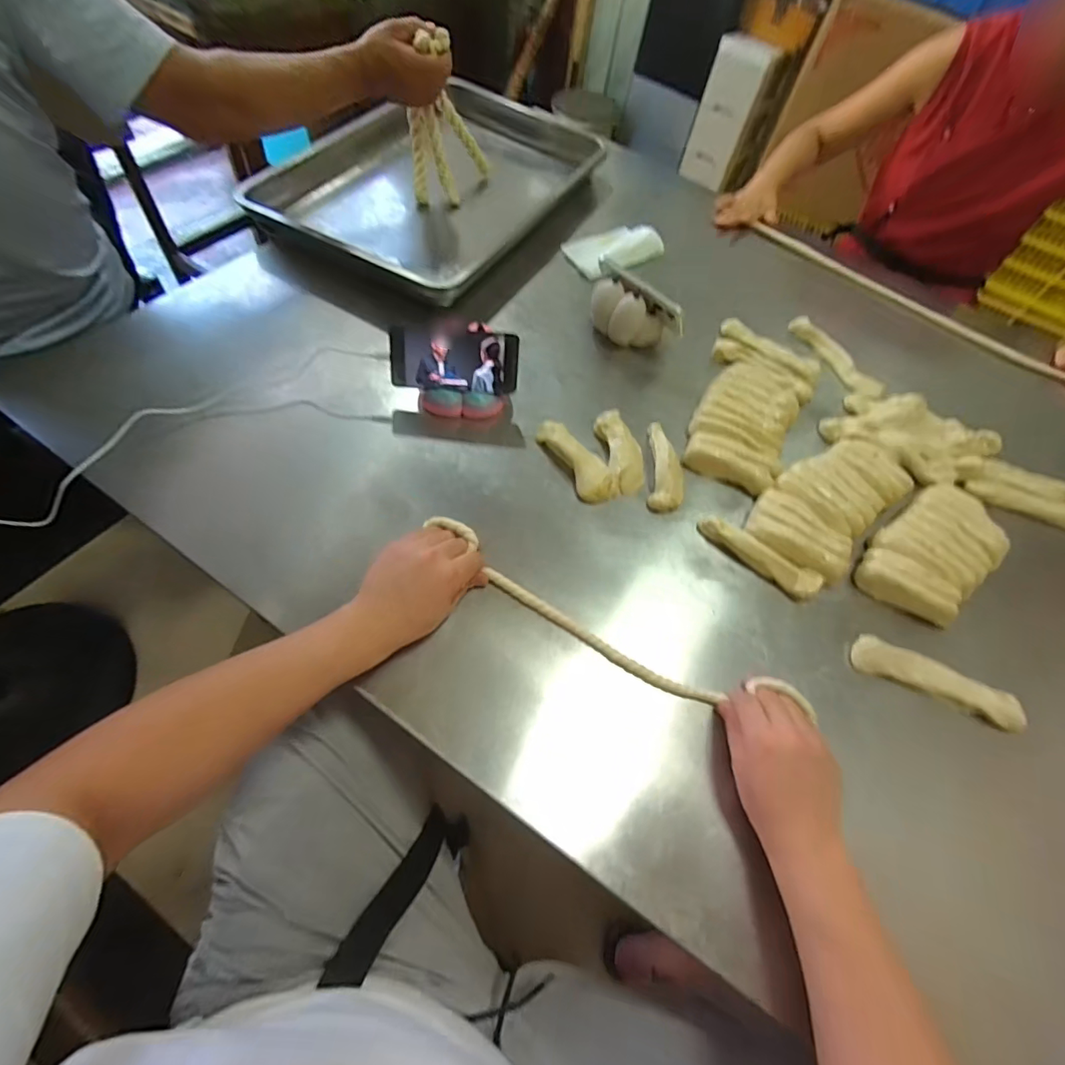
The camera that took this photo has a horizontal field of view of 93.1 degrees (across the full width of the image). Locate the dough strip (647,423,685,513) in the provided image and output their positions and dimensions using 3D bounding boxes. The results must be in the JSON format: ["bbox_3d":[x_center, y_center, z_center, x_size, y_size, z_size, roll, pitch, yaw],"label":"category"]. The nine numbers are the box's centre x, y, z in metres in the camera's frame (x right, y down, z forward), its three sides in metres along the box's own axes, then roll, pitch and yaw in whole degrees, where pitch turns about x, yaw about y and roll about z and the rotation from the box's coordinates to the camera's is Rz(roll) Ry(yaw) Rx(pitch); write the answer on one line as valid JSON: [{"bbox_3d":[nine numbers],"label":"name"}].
[{"bbox_3d":[0.176,-0.090,0.662,0.045,0.016,0.146,10,60,-2],"label":"dough strip"}]

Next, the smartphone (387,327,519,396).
[{"bbox_3d":[-0.102,-0.225,0.664,0.163,0.075,0.009,3,23,-4],"label":"smartphone"}]

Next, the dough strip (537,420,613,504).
[{"bbox_3d":[0.055,-0.097,0.655,0.047,0.023,0.139,-24,67,-20],"label":"dough strip"}]

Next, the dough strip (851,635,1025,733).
[{"bbox_3d":[0.452,0.167,0.562,0.180,0.021,0.039,24,60,6],"label":"dough strip"}]

